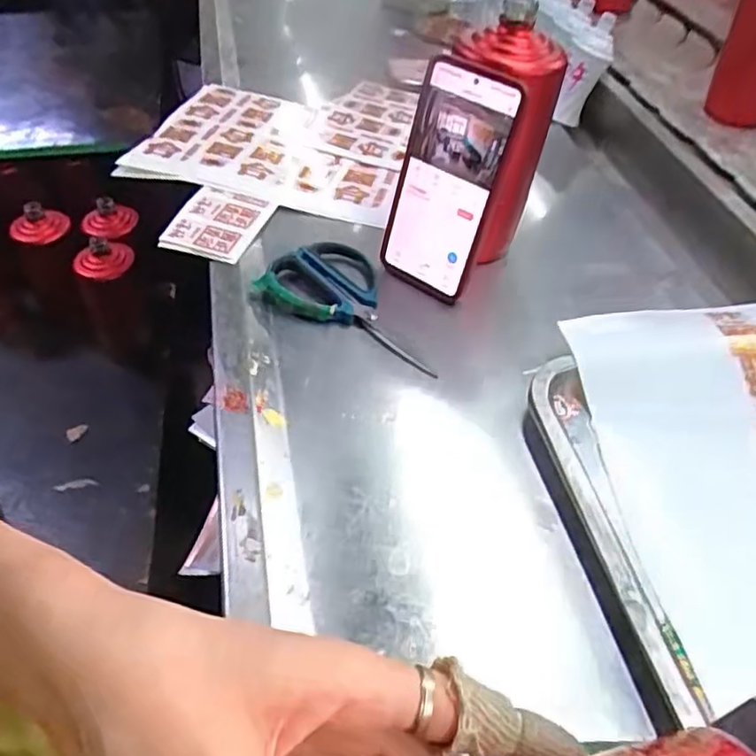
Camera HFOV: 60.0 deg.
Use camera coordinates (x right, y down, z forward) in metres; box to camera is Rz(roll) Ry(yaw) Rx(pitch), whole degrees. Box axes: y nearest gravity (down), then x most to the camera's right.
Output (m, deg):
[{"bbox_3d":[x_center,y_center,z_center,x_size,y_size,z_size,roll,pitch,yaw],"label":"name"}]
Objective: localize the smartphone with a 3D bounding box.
[{"bbox_3d":[0.050,-0.148,0.504,0.089,0.168,0.014,32,34,27],"label":"smartphone"}]

